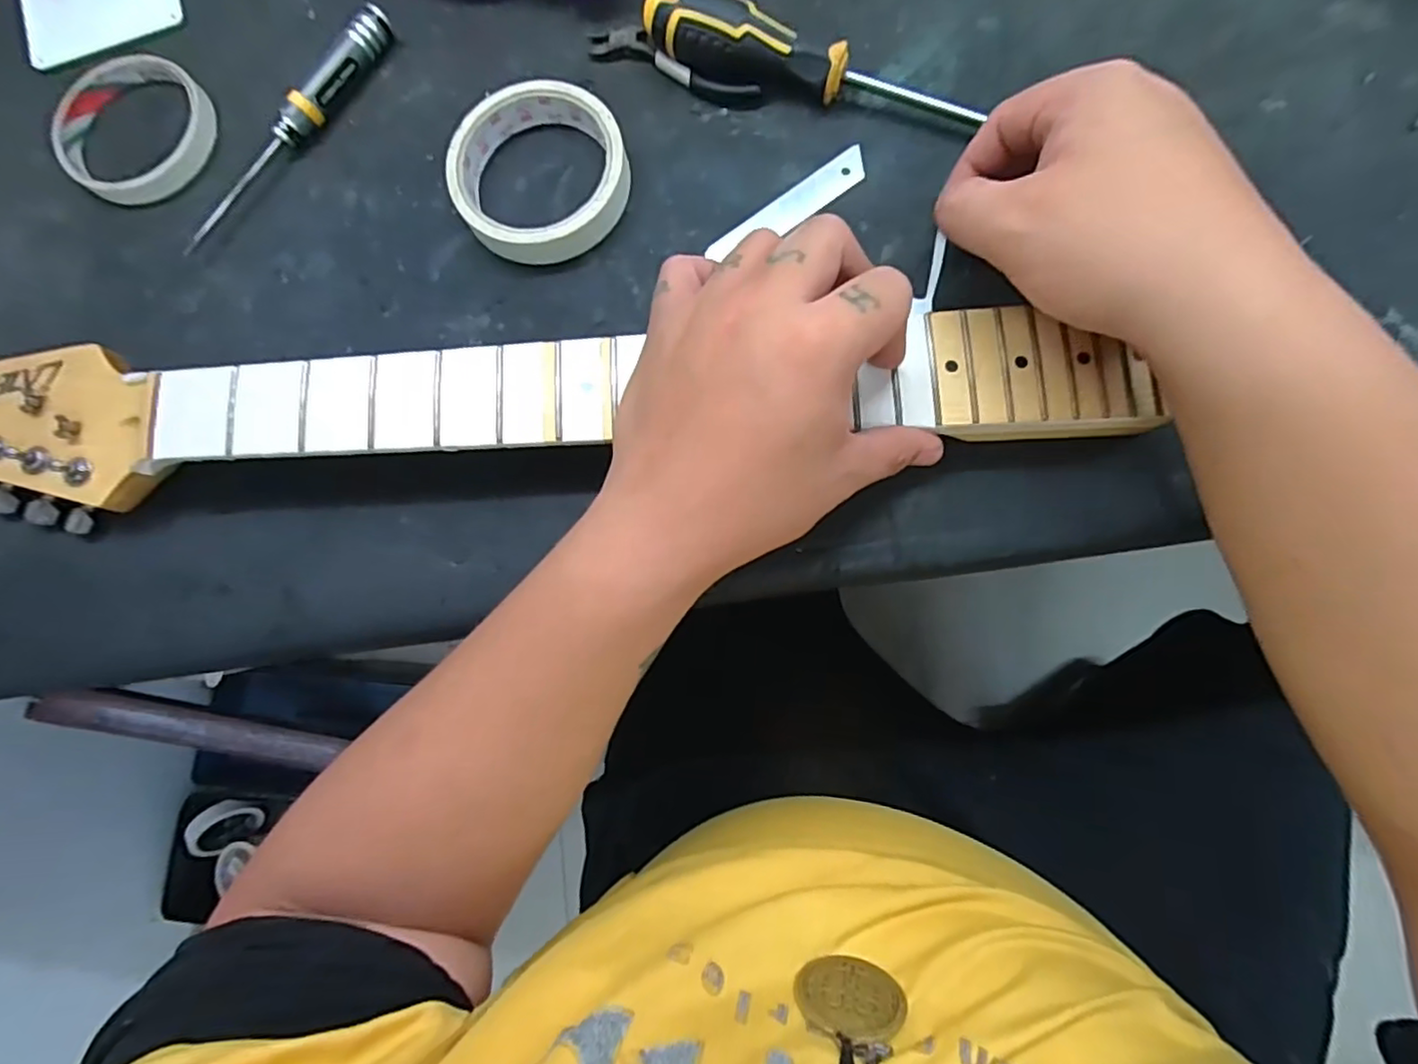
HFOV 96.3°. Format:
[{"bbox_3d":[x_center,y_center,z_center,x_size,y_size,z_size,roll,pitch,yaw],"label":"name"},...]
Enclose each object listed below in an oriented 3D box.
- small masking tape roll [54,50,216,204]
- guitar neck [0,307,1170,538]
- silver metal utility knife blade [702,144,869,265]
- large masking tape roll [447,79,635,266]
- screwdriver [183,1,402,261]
[{"bbox_3d":[-0.326,-0.229,0.357,0.080,0.015,0.083,-1,82,4],"label":"small masking tape roll"},{"bbox_3d":[-0.119,-0.057,0.302,0.619,0.030,0.076,-2,82,3],"label":"guitar neck"},{"bbox_3d":[0.042,-0.168,0.333,0.096,0.004,0.019,-36,84,-3],"label":"silver metal utility knife blade"},{"bbox_3d":[-0.089,-0.189,0.333,0.090,0.021,0.092,-1,82,4],"label":"large masking tape roll"},{"bbox_3d":[-0.231,-0.223,0.351,0.016,0.018,0.166,38,86,8],"label":"screwdriver"}]

